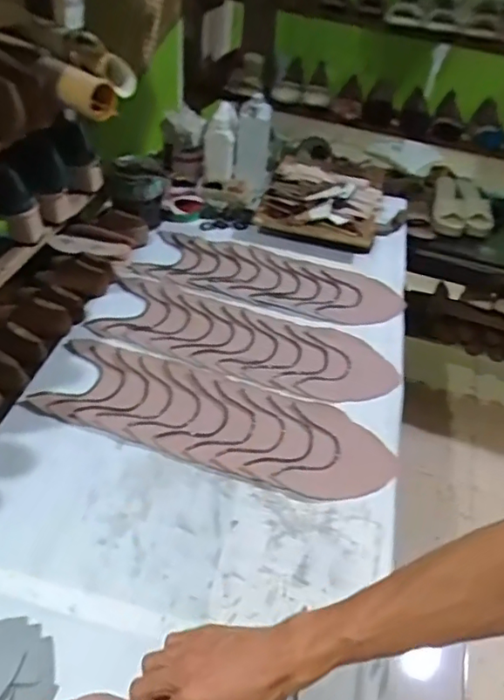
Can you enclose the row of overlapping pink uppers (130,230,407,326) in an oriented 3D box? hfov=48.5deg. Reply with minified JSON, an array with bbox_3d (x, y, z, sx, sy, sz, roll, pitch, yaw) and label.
[{"bbox_3d":[0.038,-0.143,1.111,0.500,0.010,0.173,16,44,9],"label":"row of overlapping pink uppers"}]

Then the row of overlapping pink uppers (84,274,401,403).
[{"bbox_3d":[-0.016,-0.016,0.980,0.516,0.019,0.181,18,44,10],"label":"row of overlapping pink uppers"}]

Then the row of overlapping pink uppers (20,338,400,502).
[{"bbox_3d":[-0.055,0.103,0.850,0.530,0.010,0.172,16,44,9],"label":"row of overlapping pink uppers"}]

